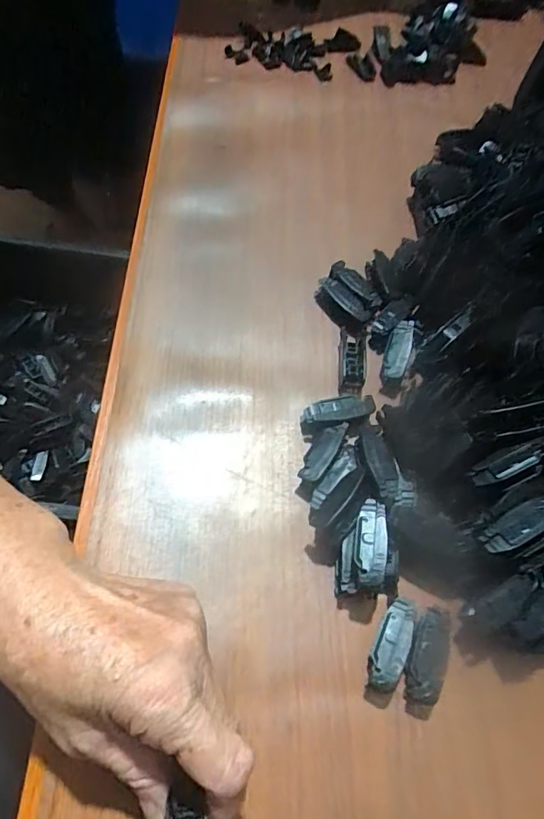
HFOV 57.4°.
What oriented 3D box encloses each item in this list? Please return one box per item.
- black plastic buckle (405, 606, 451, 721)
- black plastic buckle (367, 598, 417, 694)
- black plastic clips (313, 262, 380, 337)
[{"bbox_3d":[0.083,0.137,0.272,0.020,0.020,0.054,18,62,4],"label":"black plastic buckle"},{"bbox_3d":[0.065,0.128,0.272,0.017,0.016,0.048,24,63,7],"label":"black plastic buckle"},{"bbox_3d":[0.058,-0.085,0.382,0.049,0.018,0.041,40,66,14],"label":"black plastic clips"}]

